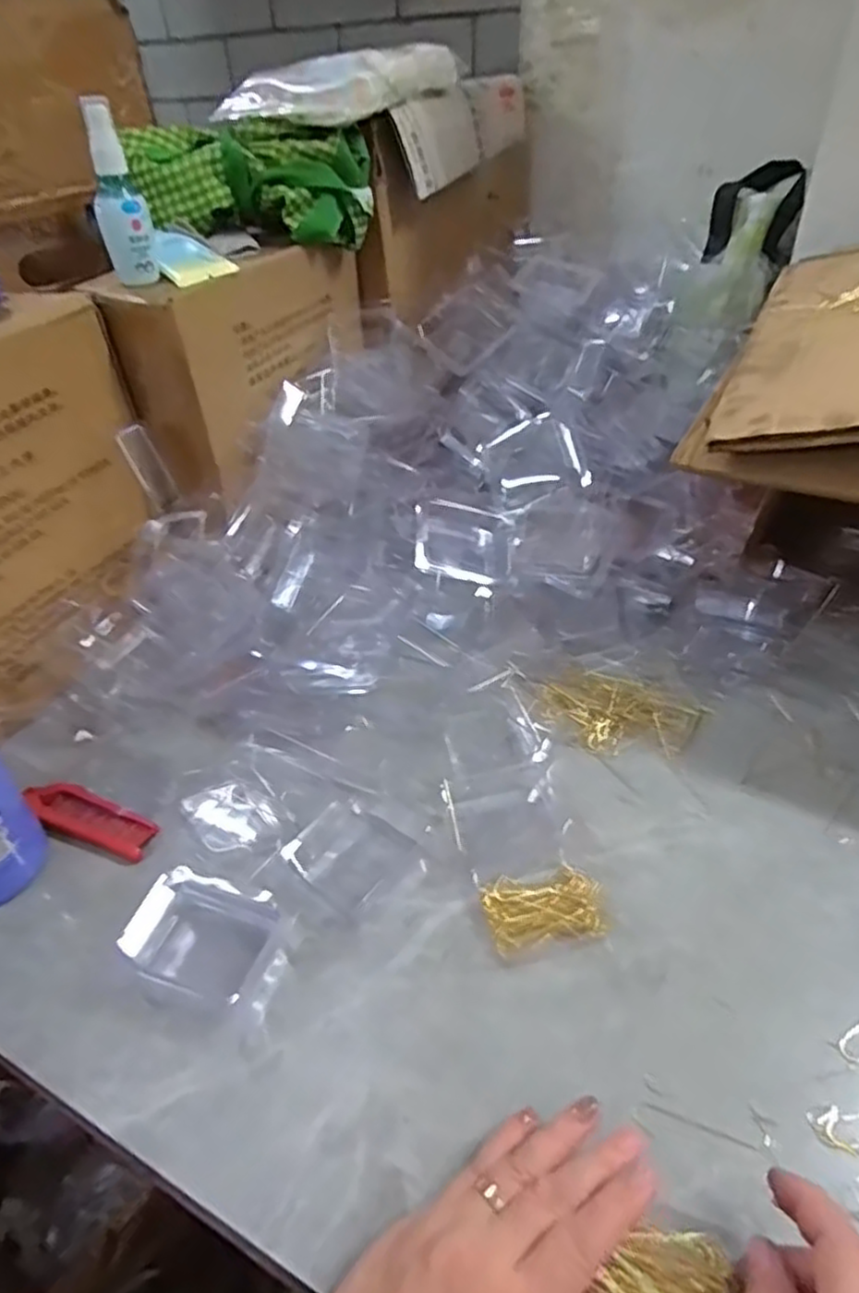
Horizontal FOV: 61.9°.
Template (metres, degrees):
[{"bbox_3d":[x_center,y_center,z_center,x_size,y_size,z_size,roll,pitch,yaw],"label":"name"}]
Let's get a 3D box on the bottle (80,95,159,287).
[{"bbox_3d":[-0.237,-0.342,0.546,0.037,0.117,0.044,-16,41,-14],"label":"bottle"}]

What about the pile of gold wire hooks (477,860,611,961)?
[{"bbox_3d":[0.069,0.158,0.430,0.069,0.009,0.044,-11,41,-10],"label":"pile of gold wire hooks"}]

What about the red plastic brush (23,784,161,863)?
[{"bbox_3d":[-0.240,0.119,0.500,0.108,0.012,0.031,14,43,18],"label":"red plastic brush"}]

